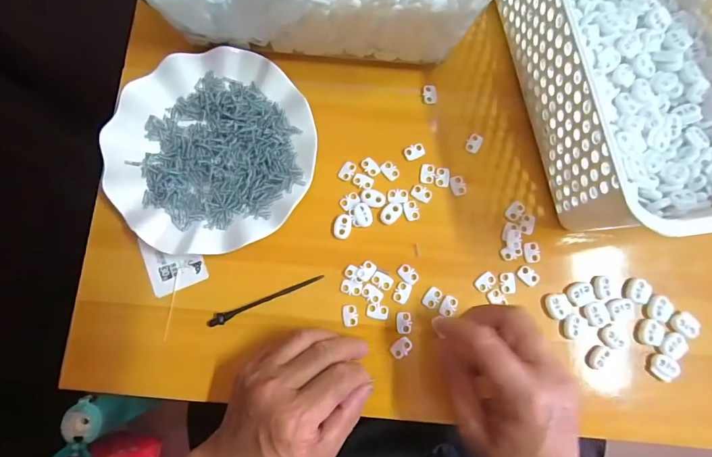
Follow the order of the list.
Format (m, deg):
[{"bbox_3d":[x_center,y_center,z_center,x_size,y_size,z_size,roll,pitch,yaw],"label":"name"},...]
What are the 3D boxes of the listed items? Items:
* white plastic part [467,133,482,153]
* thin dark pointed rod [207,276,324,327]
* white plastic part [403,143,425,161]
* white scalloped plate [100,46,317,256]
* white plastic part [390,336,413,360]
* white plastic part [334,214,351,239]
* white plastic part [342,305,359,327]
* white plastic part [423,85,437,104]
[{"bbox_3d":[0.111,-0.080,0.363,0.012,0.004,0.019,26,81,4],"label":"white plastic part"},{"bbox_3d":[-0.078,0.063,0.339,0.104,0.011,0.010,-20,81,-4],"label":"thin dark pointed rod"},{"bbox_3d":[0.055,-0.072,0.362,0.018,0.004,0.013,-23,81,-4],"label":"white plastic part"},{"bbox_3d":[-0.129,-0.069,0.352,0.176,0.024,0.175,0,80,0],"label":"white scalloped plate"},{"bbox_3d":[0.039,0.102,0.332,0.013,0.004,0.020,43,83,6],"label":"white plastic part"},{"bbox_3d":[-0.012,-0.002,0.350,0.014,0.004,0.022,14,80,2],"label":"white plastic part"},{"bbox_3d":[-0.005,0.076,0.337,0.013,0.004,0.018,-5,80,-1],"label":"white plastic part"},{"bbox_3d":[0.071,-0.130,0.374,0.012,0.004,0.019,-4,80,-1],"label":"white plastic part"}]

